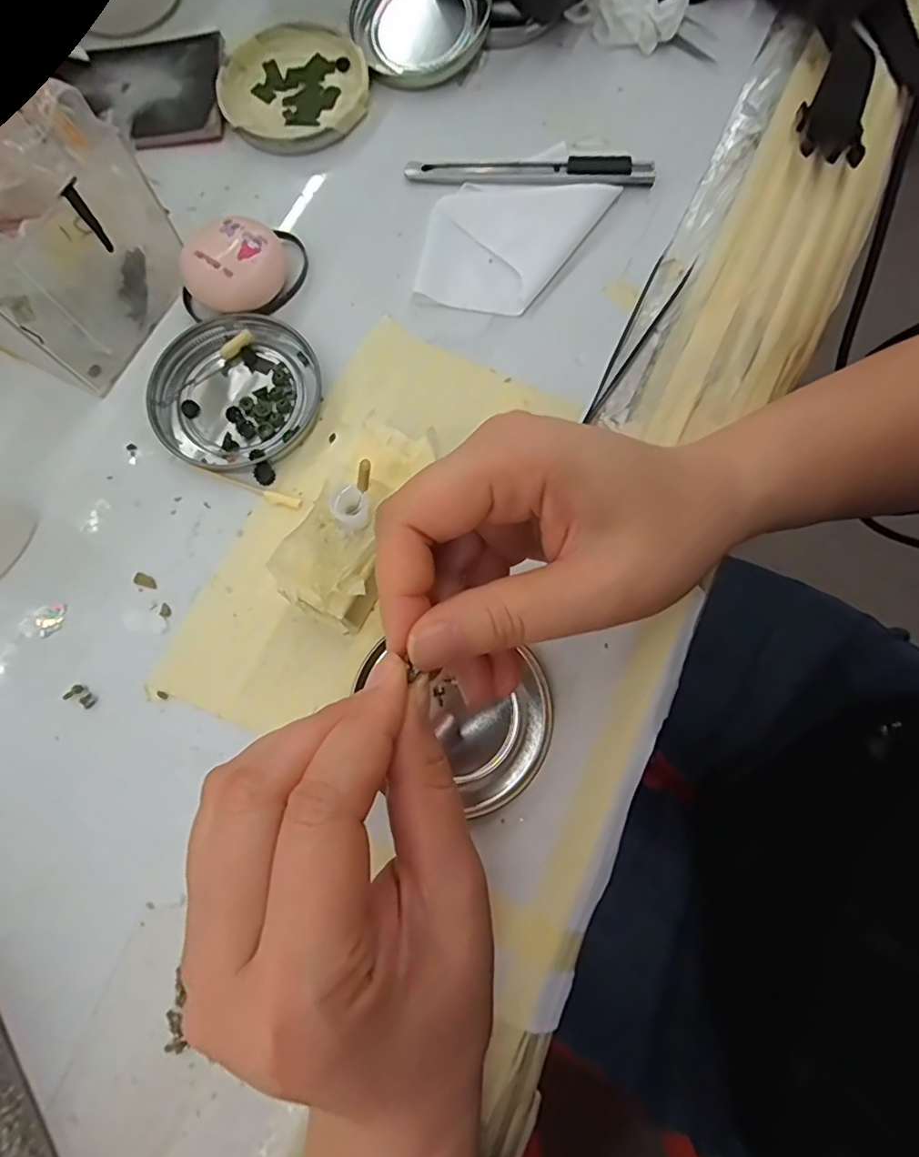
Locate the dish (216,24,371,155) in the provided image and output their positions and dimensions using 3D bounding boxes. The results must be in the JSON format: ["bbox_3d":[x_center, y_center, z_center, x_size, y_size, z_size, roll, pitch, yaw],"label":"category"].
[{"bbox_3d":[-0.089,-0.266,0.310,0.079,0.007,0.078,0,77,1],"label":"dish"}]

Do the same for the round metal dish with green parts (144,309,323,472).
[{"bbox_3d":[-0.106,-0.089,0.270,0.077,0.009,0.076,0,77,1],"label":"round metal dish with green parts"}]

